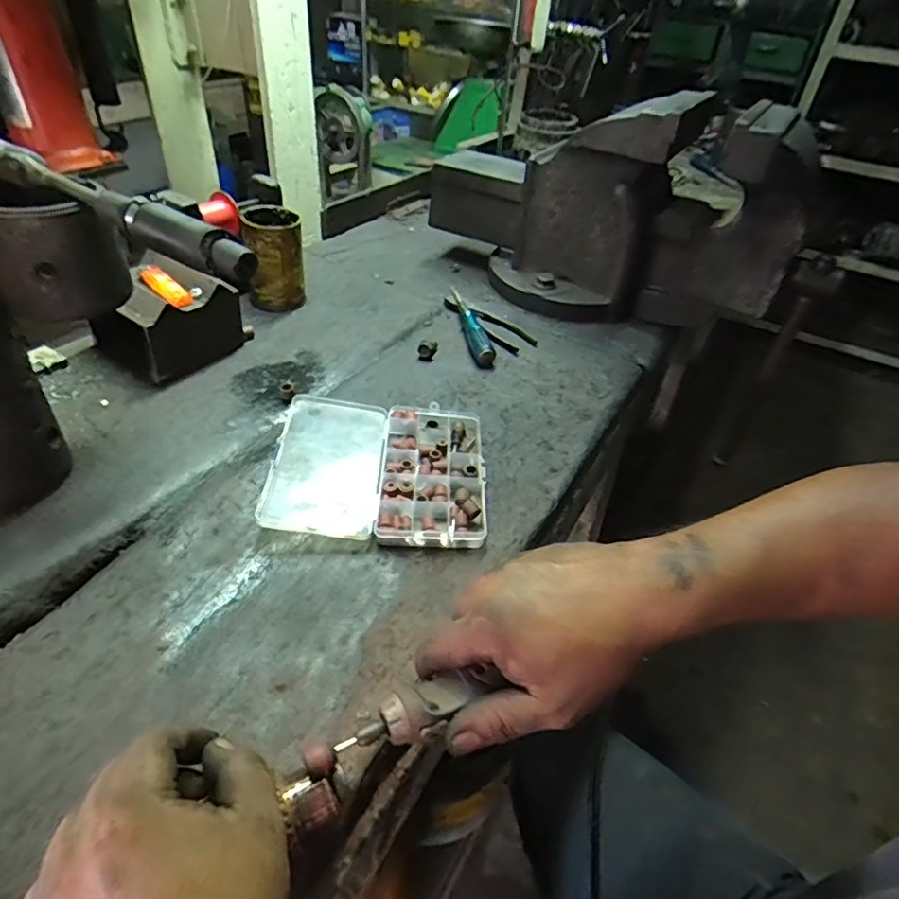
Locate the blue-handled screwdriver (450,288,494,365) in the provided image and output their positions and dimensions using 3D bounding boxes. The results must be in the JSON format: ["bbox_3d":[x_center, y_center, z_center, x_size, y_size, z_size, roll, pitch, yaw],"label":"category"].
[{"bbox_3d":[0.027,-0.177,0.767,0.026,0.021,0.201,-2,41,-10],"label":"blue-handled screwdriver"}]

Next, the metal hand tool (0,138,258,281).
[{"bbox_3d":[-0.233,-0.168,0.379,0.259,0.030,0.022,23,43,19],"label":"metal hand tool"}]

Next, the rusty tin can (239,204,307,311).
[{"bbox_3d":[-0.234,-0.254,0.753,0.075,0.119,0.076,-4,42,-13],"label":"rusty tin can"}]

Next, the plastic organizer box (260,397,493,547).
[{"bbox_3d":[-0.066,0.013,0.545,0.195,0.023,0.183,3,41,-5],"label":"plastic organizer box"}]

